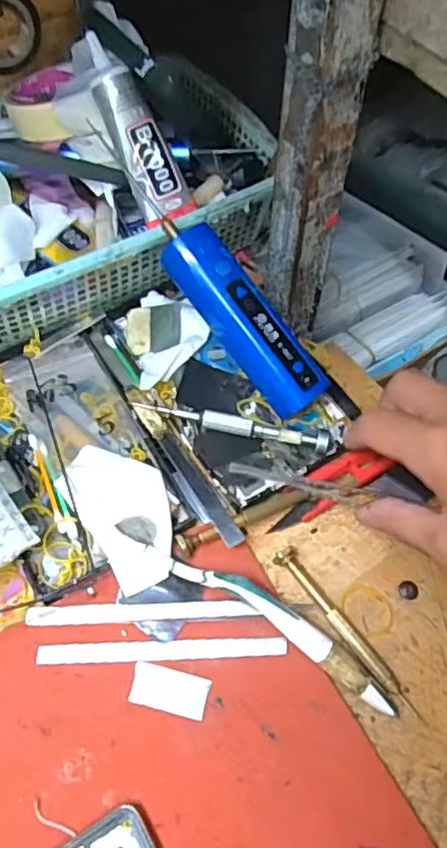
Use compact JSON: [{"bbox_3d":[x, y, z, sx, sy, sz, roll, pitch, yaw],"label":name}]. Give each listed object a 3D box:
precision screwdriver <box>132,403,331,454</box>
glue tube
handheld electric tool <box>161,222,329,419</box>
[{"bbox_3d":[0.005,0.000,0.386,0.123,0.012,0.013,12,59,6],"label":"precision screwdriver"},{"bbox_3d":[-0.058,-0.195,0.407,0.035,0.020,0.118,-31,107,-18],"label":"glue tube"},{"bbox_3d":[0.014,-0.065,0.386,0.033,0.027,0.130,-40,93,-22],"label":"handheld electric tool"}]

